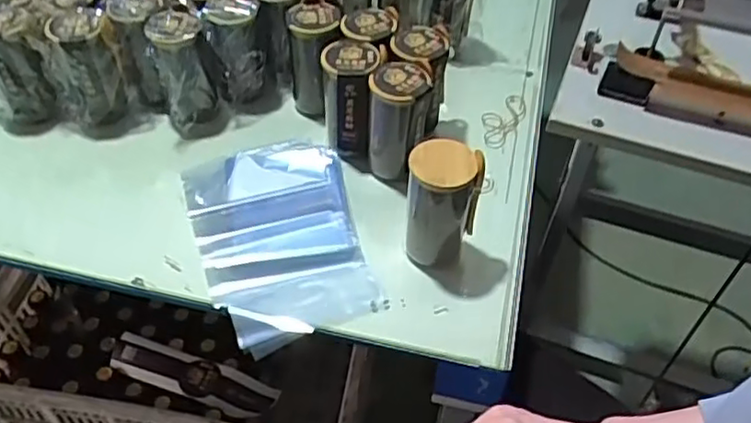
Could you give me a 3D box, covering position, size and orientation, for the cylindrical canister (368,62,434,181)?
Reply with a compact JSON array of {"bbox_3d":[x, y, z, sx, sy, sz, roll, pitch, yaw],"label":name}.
[{"bbox_3d":[0.026,-0.099,0.833,0.066,0.164,0.071,9,48,5],"label":"cylindrical canister"}]

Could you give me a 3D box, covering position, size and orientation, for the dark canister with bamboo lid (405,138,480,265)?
[{"bbox_3d":[0.068,-0.006,0.725,0.072,0.144,0.080,9,48,5],"label":"dark canister with bamboo lid"}]

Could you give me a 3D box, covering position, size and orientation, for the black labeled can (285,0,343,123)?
[{"bbox_3d":[-0.082,-0.203,0.915,0.070,0.140,0.086,-2,48,-5],"label":"black labeled can"}]

